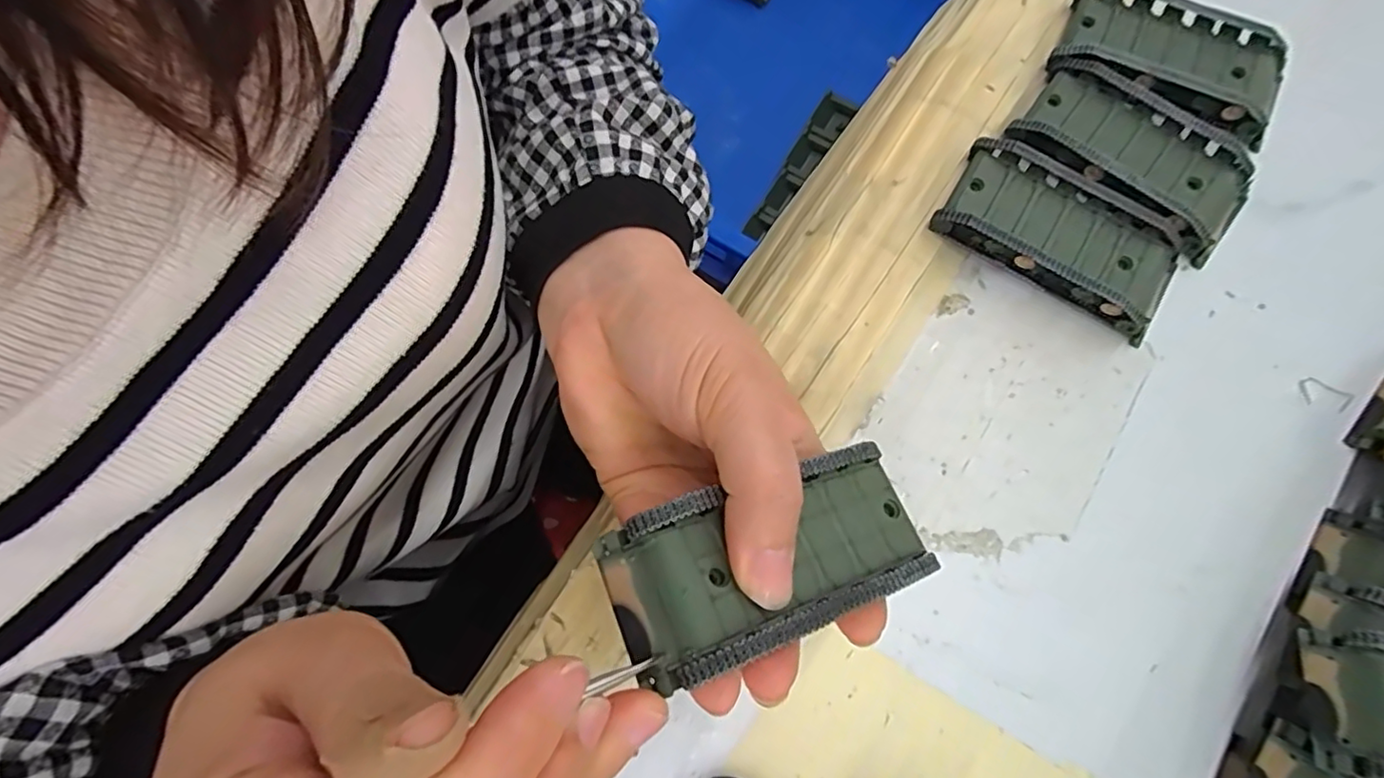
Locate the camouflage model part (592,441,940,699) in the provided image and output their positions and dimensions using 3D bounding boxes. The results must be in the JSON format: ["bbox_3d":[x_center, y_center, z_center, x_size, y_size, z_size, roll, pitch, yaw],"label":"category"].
[{"bbox_3d":[0.026,0.045,0.174,0.094,0.021,0.042,-14,75,-28],"label":"camouflage model part"}]

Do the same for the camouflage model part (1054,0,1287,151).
[{"bbox_3d":[0.210,-0.143,0.275,0.094,0.019,0.051,27,79,7],"label":"camouflage model part"}]

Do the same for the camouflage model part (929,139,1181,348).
[{"bbox_3d":[0.151,-0.063,0.256,0.093,0.022,0.044,30,79,8],"label":"camouflage model part"}]

